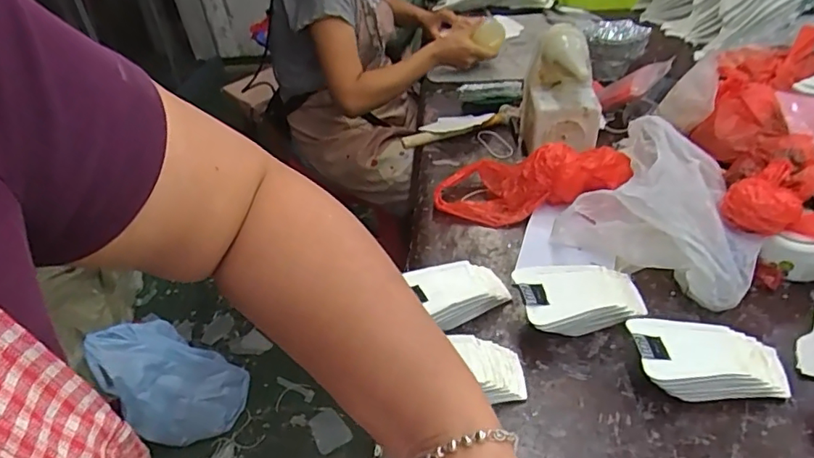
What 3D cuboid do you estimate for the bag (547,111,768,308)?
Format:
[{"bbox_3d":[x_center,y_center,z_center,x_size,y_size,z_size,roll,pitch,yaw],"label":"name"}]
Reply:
[{"bbox_3d":[0.352,-0.035,0.710,0.231,0.106,0.200,28,50,35],"label":"bag"}]

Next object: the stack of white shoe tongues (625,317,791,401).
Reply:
[{"bbox_3d":[0.325,0.140,0.579,0.161,0.051,0.091,-4,39,4],"label":"stack of white shoe tongues"}]

